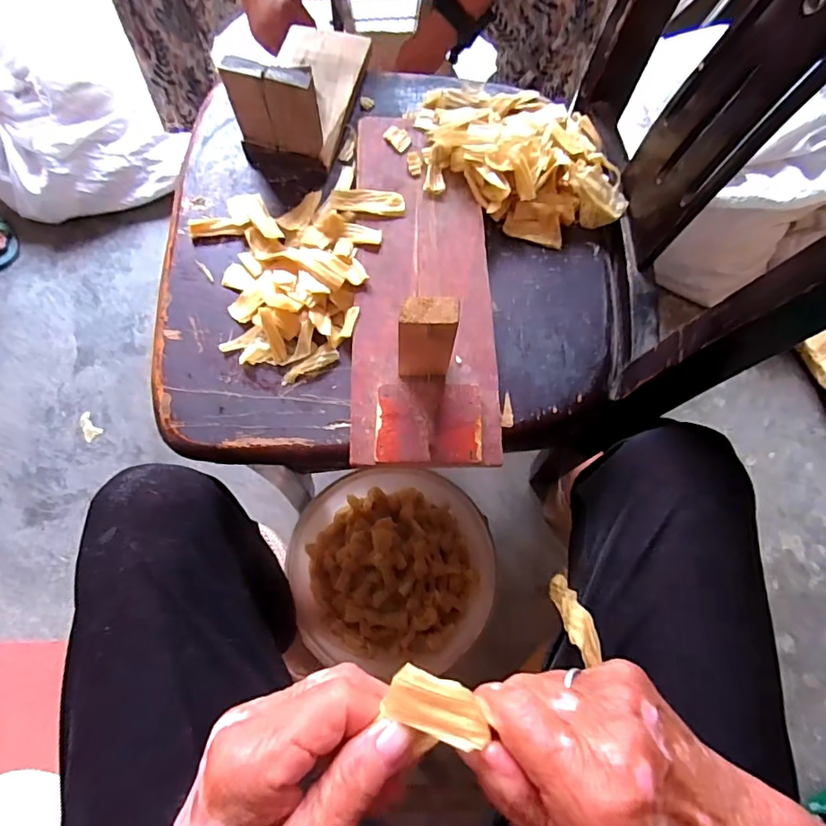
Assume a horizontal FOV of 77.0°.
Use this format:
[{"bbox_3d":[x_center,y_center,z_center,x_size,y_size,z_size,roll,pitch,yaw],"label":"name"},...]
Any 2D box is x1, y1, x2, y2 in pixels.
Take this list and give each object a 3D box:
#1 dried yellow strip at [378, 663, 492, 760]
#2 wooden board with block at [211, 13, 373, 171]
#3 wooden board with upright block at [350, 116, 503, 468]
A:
[{"bbox_3d":[0.009,0.114,0.202,0.039,0.006,0.021,11,79,24],"label":"dried yellow strip"},{"bbox_3d":[-0.102,-0.328,0.485,0.084,0.085,0.156,15,73,3],"label":"wooden board with block"},{"bbox_3d":[0.009,-0.134,0.413,0.119,0.090,0.344,0,72,-1],"label":"wooden board with upright block"}]

